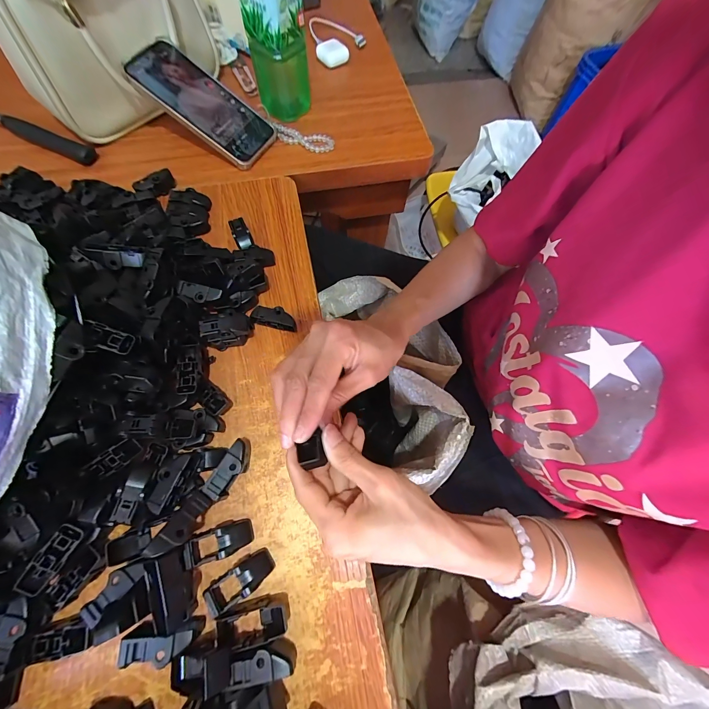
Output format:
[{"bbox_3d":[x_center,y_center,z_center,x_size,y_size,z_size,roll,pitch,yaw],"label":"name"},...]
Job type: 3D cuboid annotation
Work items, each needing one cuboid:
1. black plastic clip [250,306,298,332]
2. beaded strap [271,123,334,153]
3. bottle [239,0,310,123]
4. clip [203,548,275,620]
[{"bbox_3d":[-0.083,-0.036,0.320,0.045,0.018,0.021,5,69,-1],"label":"black plastic clip"},{"bbox_3d":[-0.072,-0.301,0.426,0.086,0.012,0.031,11,69,2],"label":"beaded strap"},{"bbox_3d":[-0.097,-0.408,0.367,0.069,0.209,0.079,-8,69,-5],"label":"bottle"},{"bbox_3d":[-0.089,0.178,0.241,0.050,0.018,0.021,-31,73,-13],"label":"clip"}]

